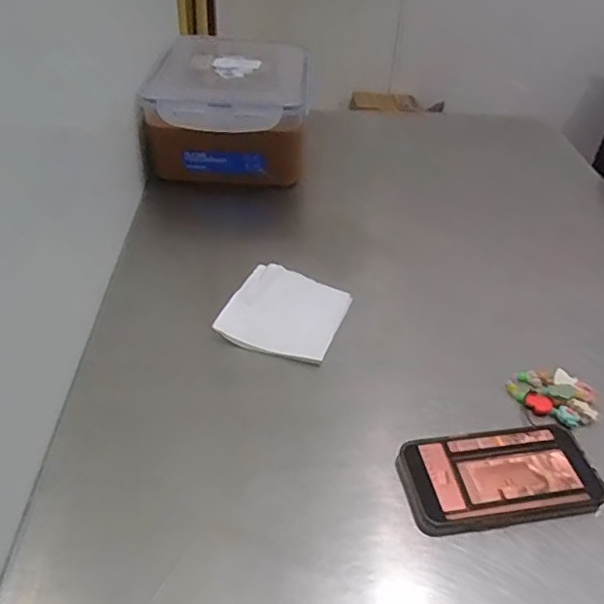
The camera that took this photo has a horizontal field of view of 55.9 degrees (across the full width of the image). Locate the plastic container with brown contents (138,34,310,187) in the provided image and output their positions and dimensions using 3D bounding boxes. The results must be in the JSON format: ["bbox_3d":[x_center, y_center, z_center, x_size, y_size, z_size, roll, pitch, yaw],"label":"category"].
[{"bbox_3d":[-0.099,-0.285,0.834,0.217,0.122,0.275,4,40,2],"label":"plastic container with brown contents"}]

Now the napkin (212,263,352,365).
[{"bbox_3d":[-0.016,0.009,0.582,0.111,0.009,0.118,15,42,15],"label":"napkin"}]

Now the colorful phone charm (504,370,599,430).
[{"bbox_3d":[0.227,0.083,0.513,0.056,0.015,0.070,-29,49,-32],"label":"colorful phone charm"}]

